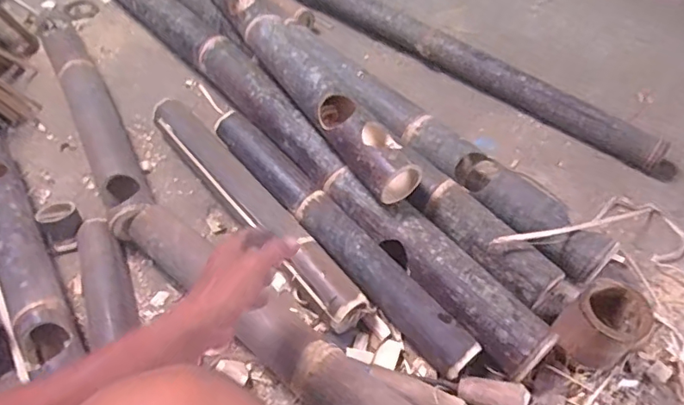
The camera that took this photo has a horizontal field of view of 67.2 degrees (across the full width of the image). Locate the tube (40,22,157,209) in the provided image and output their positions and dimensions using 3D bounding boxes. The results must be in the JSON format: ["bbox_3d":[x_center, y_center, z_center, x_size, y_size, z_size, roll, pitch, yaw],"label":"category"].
[{"bbox_3d":[-0.495,-0.193,1.002,0.084,0.071,0.613,-25,56,-18],"label":"tube"}]

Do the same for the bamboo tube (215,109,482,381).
[{"bbox_3d":[-0.024,0.032,0.804,0.064,0.047,0.581,-34,59,-23],"label":"bamboo tube"}]

